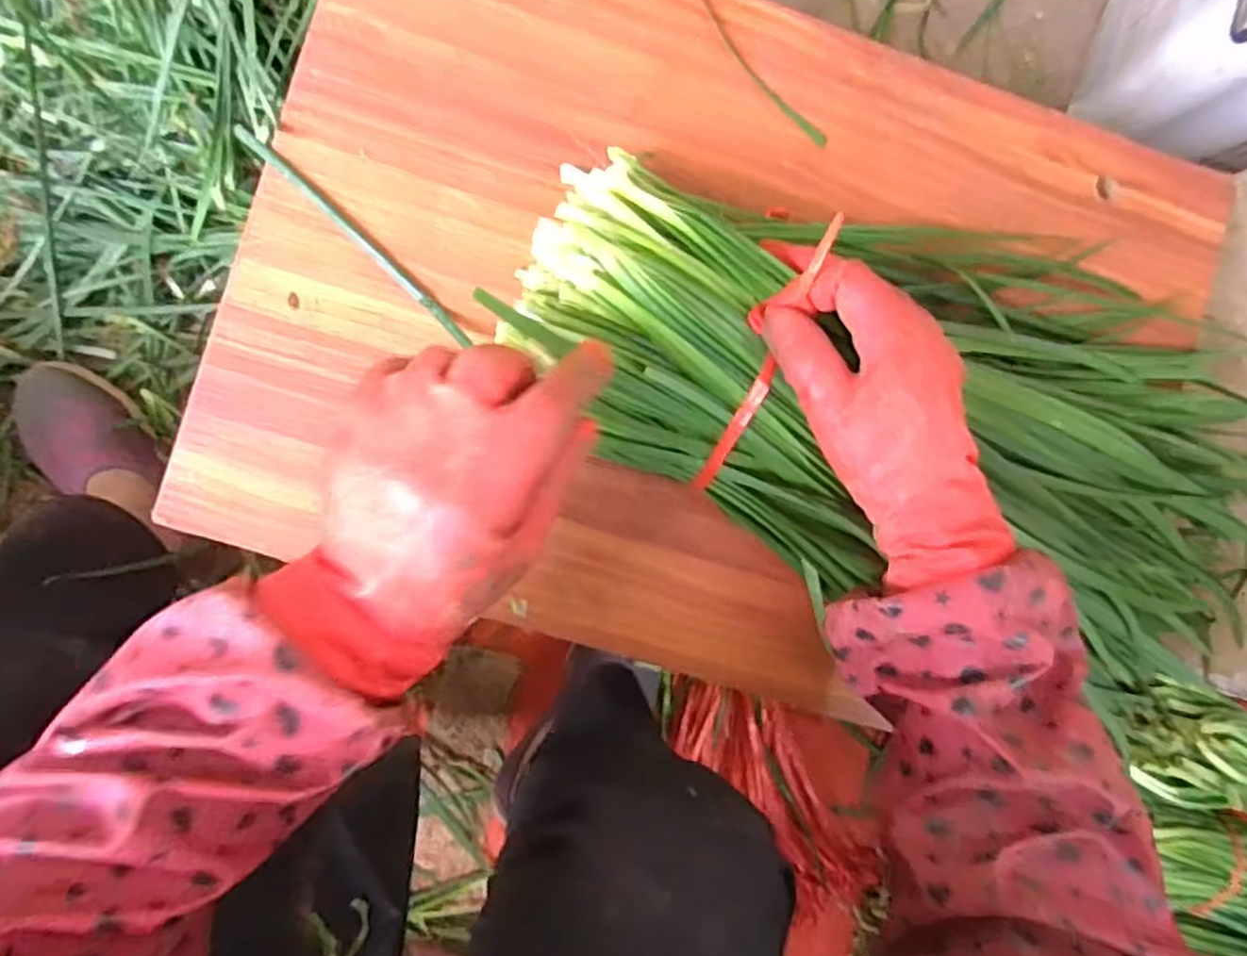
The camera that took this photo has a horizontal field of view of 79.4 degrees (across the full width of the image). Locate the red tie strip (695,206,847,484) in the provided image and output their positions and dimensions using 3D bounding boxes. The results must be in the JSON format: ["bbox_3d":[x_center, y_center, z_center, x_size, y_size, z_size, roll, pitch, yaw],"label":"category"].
[{"bbox_3d":[0.066,-0.051,0.351,0.010,0.017,0.146,22,118,-5],"label":"red tie strip"}]

